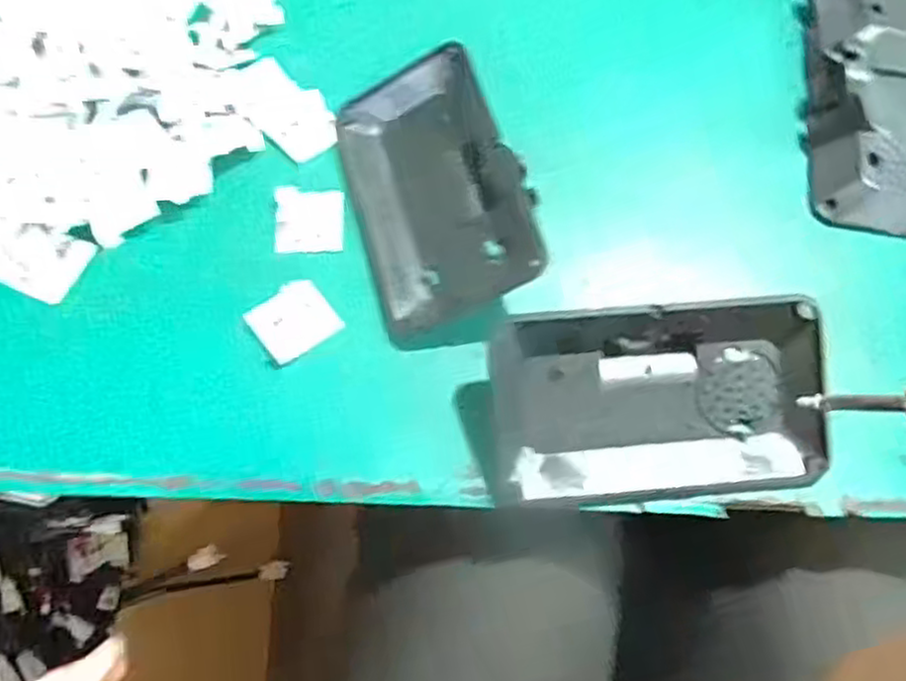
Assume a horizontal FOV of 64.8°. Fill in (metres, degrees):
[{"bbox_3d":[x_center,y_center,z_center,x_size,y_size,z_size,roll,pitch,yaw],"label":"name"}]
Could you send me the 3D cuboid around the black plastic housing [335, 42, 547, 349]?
[{"bbox_3d":[-0.012,-0.083,0.383,0.087,0.041,0.160,-15,66,-8],"label":"black plastic housing"}]

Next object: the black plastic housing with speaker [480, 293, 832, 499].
[{"bbox_3d":[0.094,0.026,0.338,0.157,0.025,0.087,-3,90,-1],"label":"black plastic housing with speaker"}]

